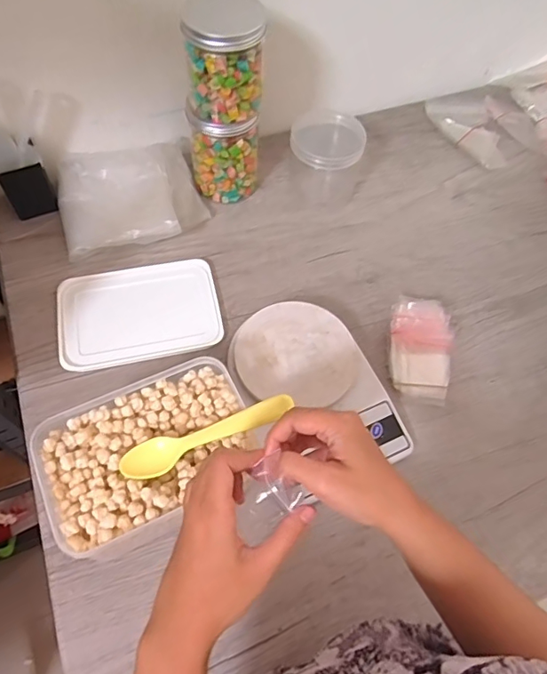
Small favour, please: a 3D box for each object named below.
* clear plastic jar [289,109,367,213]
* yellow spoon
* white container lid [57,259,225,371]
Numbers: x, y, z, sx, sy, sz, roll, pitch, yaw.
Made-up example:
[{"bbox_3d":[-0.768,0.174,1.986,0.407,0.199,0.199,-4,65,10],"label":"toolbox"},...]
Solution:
[{"bbox_3d":[0.072,-0.239,0.675,0.089,0.098,0.084,1,60,-2],"label":"clear plastic jar"},{"bbox_3d":[-0.056,0.086,0.435,0.153,0.022,0.026,-21,65,-14],"label":"yellow spoon"},{"bbox_3d":[-0.162,-0.033,0.599,0.186,0.011,0.125,-11,61,-9],"label":"white container lid"}]

